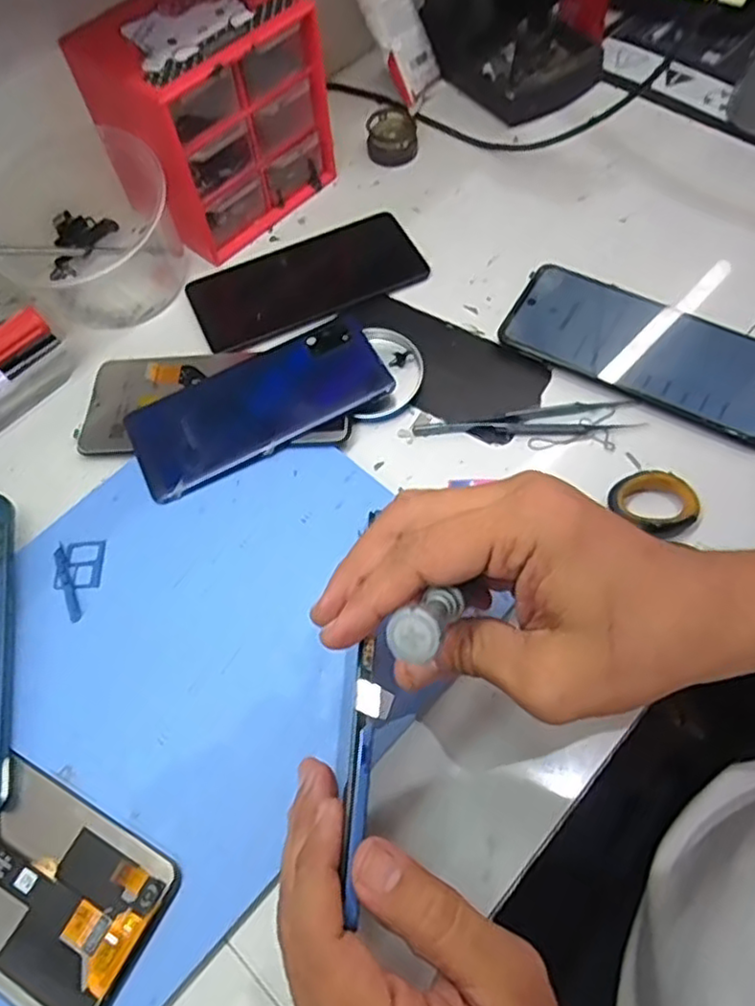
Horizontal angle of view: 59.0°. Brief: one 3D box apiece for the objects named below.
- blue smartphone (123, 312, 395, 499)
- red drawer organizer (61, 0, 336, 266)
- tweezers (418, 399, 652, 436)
[{"bbox_3d":[-0.073,-0.062,0.405,0.154,0.006,0.074,-29,62,-9],"label":"blue smartphone"},{"bbox_3d":[-0.114,-0.268,0.457,0.107,0.115,0.130,37,68,17],"label":"red drawer organizer"},{"bbox_3d":[0.089,-0.047,0.399,0.131,0.013,0.019,-4,62,-4],"label":"tweezers"}]

